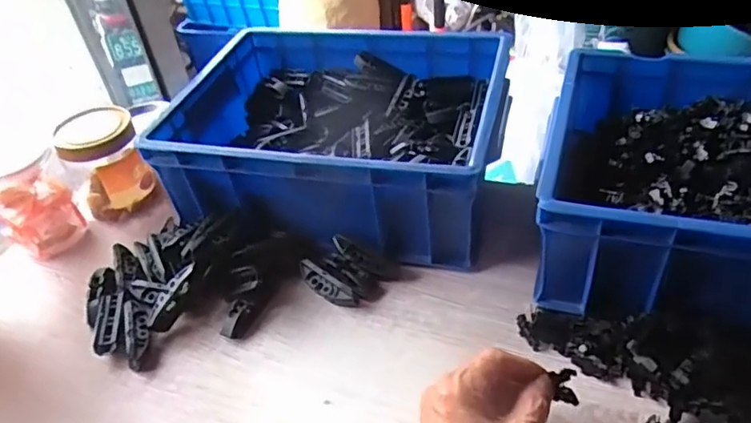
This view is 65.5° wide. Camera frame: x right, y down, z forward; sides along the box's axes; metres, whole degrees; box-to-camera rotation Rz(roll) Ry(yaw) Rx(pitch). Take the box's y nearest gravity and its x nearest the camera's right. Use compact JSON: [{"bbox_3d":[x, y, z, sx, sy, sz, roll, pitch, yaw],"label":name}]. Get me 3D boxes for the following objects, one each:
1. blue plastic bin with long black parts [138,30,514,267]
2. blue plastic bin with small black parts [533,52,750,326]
[{"bbox_3d":[-0.034,-0.087,0.648,0.332,0.121,0.273,5,42,14],"label":"blue plastic bin with long black parts"},{"bbox_3d":[0.328,-0.022,0.509,0.325,0.113,0.265,11,44,20],"label":"blue plastic bin with small black parts"}]

